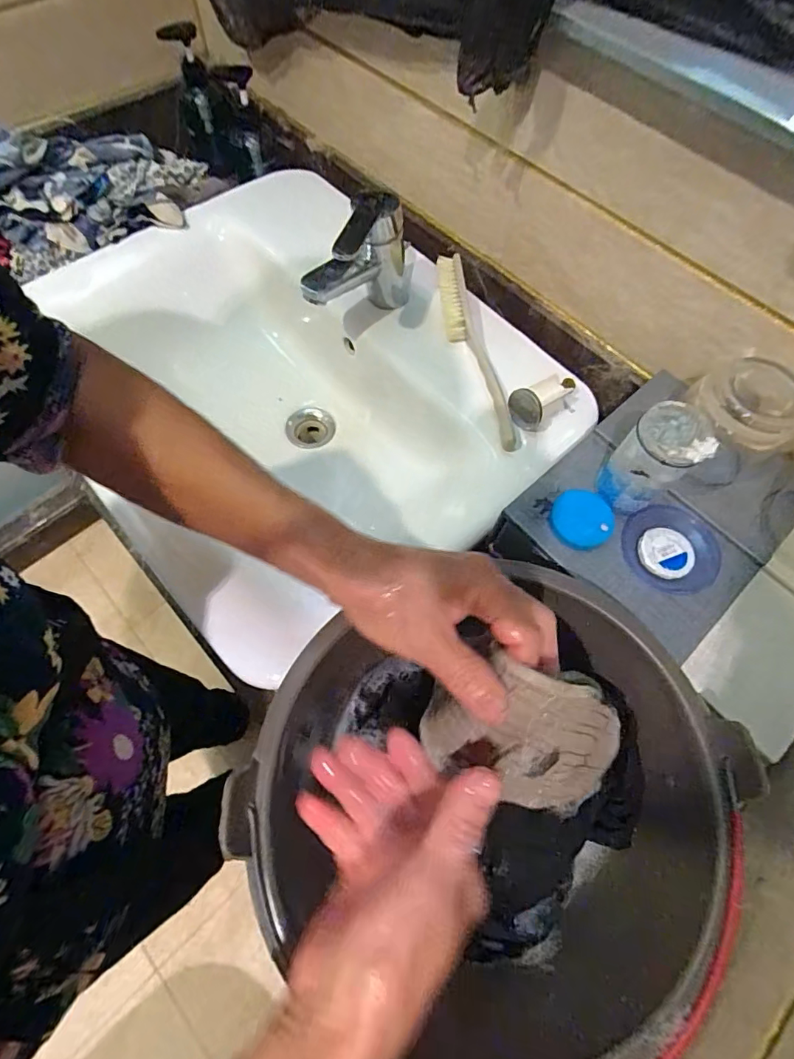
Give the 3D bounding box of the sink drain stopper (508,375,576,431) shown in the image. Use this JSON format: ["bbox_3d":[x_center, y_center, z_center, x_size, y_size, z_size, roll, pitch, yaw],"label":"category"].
[{"bbox_3d":[0.144,-0.134,0.477,0.071,0.036,0.035,-38,73,-17],"label":"sink drain stopper"}]

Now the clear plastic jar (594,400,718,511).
[{"bbox_3d":[0.192,-0.056,0.366,0.047,0.085,0.055,38,70,14],"label":"clear plastic jar"}]

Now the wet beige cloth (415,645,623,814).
[{"bbox_3d":[0.069,0.108,0.252,0.109,0.078,0.059,16,66,5],"label":"wet beige cloth"}]

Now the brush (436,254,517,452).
[{"bbox_3d":[0.076,-0.186,0.502,0.029,0.039,0.235,-11,67,-8],"label":"brush"}]

